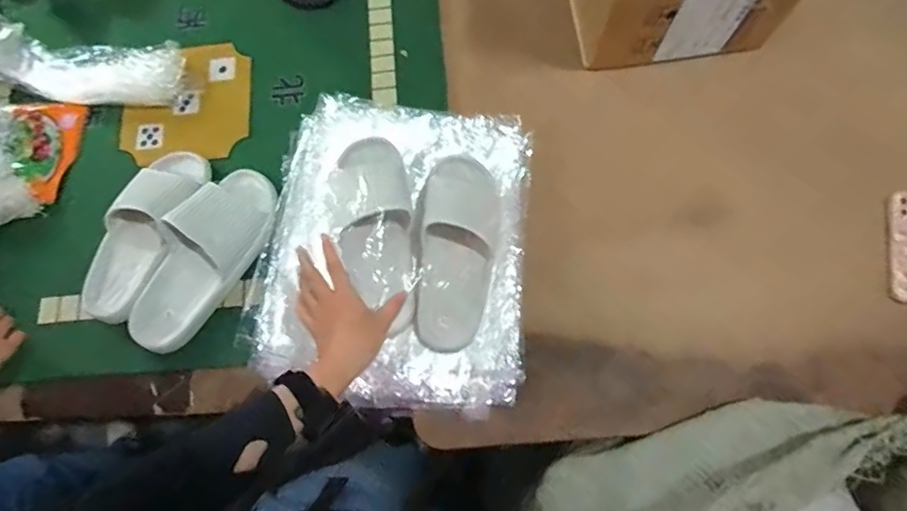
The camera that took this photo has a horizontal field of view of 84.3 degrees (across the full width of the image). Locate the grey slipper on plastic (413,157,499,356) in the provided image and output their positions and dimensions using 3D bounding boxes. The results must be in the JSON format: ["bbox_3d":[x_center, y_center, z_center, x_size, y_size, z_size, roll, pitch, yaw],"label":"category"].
[{"bbox_3d":[0.004,-0.010,0.684,0.108,0.070,0.271,4,75,2],"label":"grey slipper on plastic"}]

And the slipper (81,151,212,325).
[{"bbox_3d":[-0.459,-0.037,0.738,0.100,0.059,0.270,17,76,6],"label":"slipper"}]

